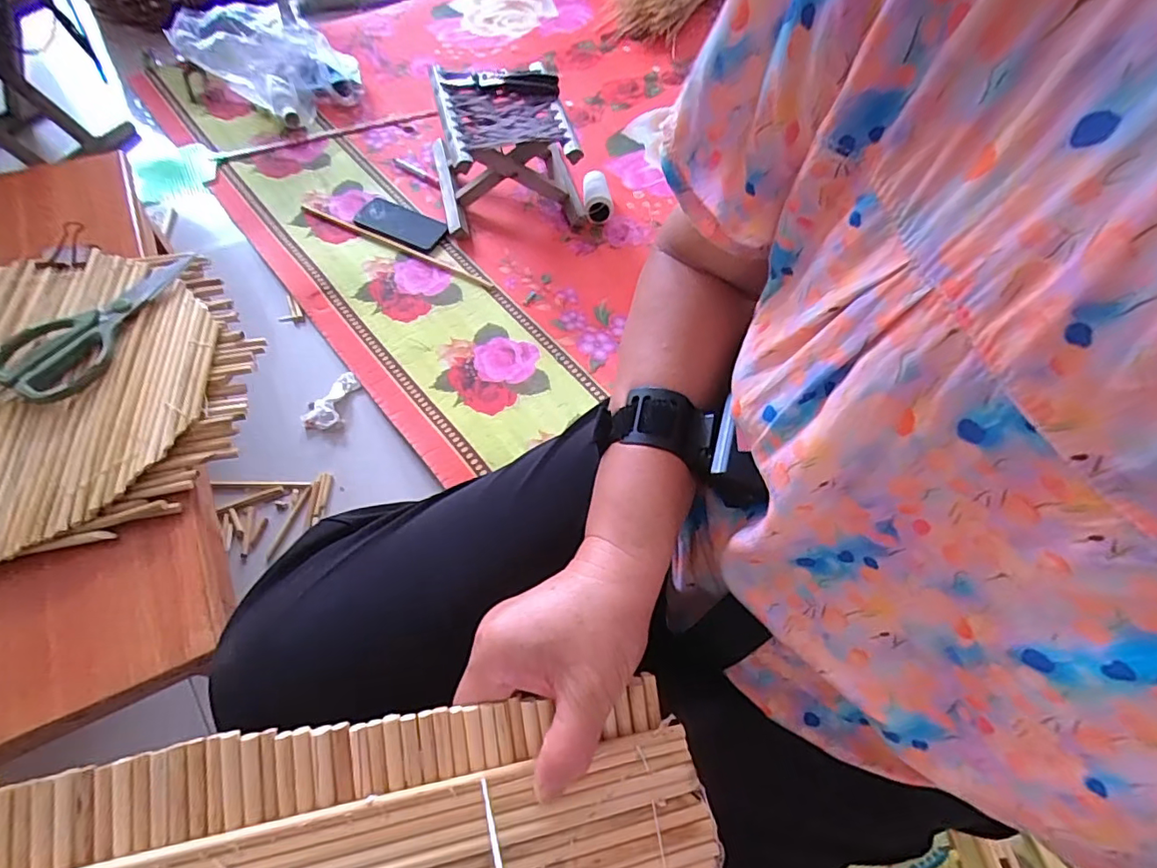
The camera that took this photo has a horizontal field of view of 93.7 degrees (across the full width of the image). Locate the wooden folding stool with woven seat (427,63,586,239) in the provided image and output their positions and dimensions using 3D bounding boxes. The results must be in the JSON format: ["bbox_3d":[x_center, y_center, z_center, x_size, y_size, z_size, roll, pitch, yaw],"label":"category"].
[{"bbox_3d":[-0.132,-0.507,0.980,0.246,0.190,0.243,-12,61,-11],"label":"wooden folding stool with woven seat"}]

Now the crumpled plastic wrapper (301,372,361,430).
[{"bbox_3d":[-0.365,-0.048,0.801,0.055,0.020,0.101,13,59,3],"label":"crumpled plastic wrapper"}]

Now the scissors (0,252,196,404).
[{"bbox_3d":[-0.463,-0.114,0.538,0.093,0.019,0.203,33,63,14],"label":"scissors"}]

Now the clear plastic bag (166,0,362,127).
[{"bbox_3d":[-0.581,-0.687,1.028,0.285,0.191,0.109,-6,60,-8],"label":"clear plastic bag"}]

